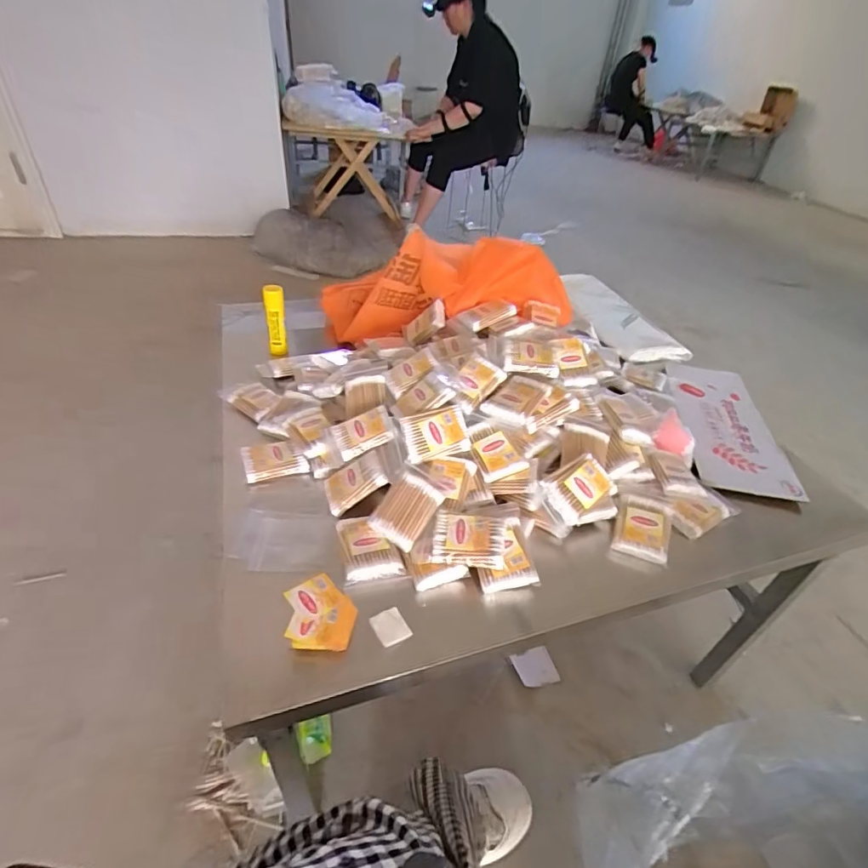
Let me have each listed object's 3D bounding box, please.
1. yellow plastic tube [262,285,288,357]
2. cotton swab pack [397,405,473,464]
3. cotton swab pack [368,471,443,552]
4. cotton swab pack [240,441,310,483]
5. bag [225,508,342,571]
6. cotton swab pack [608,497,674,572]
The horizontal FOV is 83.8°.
[{"bbox_3d":[-0.256,-0.181,0.785,0.032,0.116,0.022,-12,42,-18],"label":"yellow plastic tube"},{"bbox_3d":[0.002,-0.001,0.556,0.073,0.012,0.056,-14,76,-7],"label":"cotton swab pack"},{"bbox_3d":[-0.031,0.080,0.516,0.056,0.018,0.073,30,60,19],"label":"cotton swab pack"},{"bbox_3d":[-0.198,0.030,0.598,0.072,0.017,0.054,-13,42,-19],"label":"cotton swab pack"},{"bbox_3d":[-0.158,0.114,0.519,0.117,0.009,0.077,3,39,-1],"label":"bag"},{"bbox_3d":[0.237,0.111,0.552,0.057,0.033,0.077,16,41,14],"label":"cotton swab pack"}]

